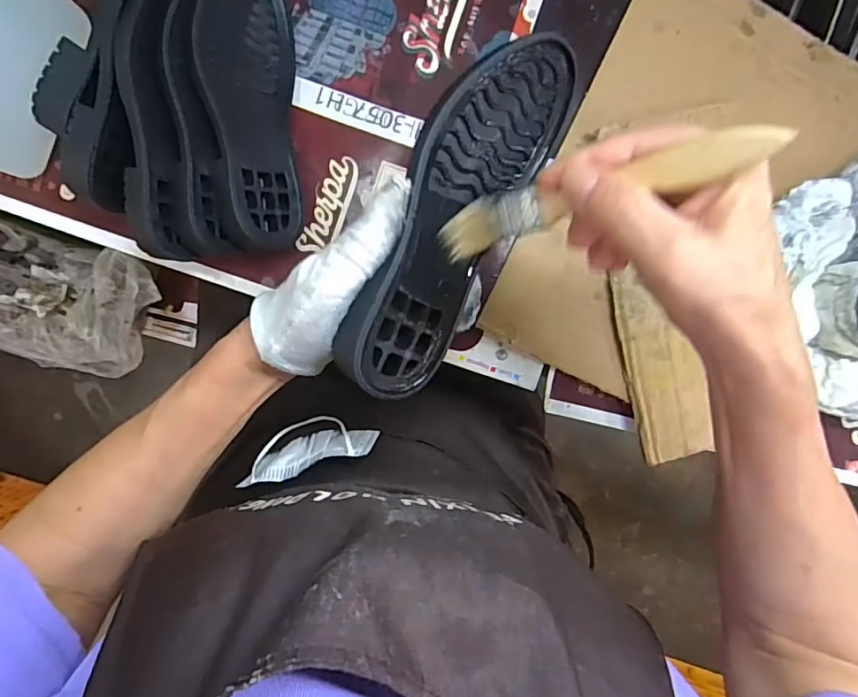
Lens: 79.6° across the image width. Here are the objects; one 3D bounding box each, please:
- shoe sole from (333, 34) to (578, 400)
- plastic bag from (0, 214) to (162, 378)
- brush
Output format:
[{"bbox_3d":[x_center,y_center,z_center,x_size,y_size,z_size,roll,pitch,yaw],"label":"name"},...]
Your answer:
[{"bbox_3d":[0.010,-0.069,0.266,0.073,0.033,0.194,30,85,-43],"label":"shoe sole"},{"bbox_3d":[-0.708,-0.092,0.938,0.390,0.164,0.236,19,93,-4],"label":"plastic bag"},{"bbox_3d":[0.067,-0.067,0.222,0.143,0.022,0.025,-7,96,42],"label":"brush"}]

